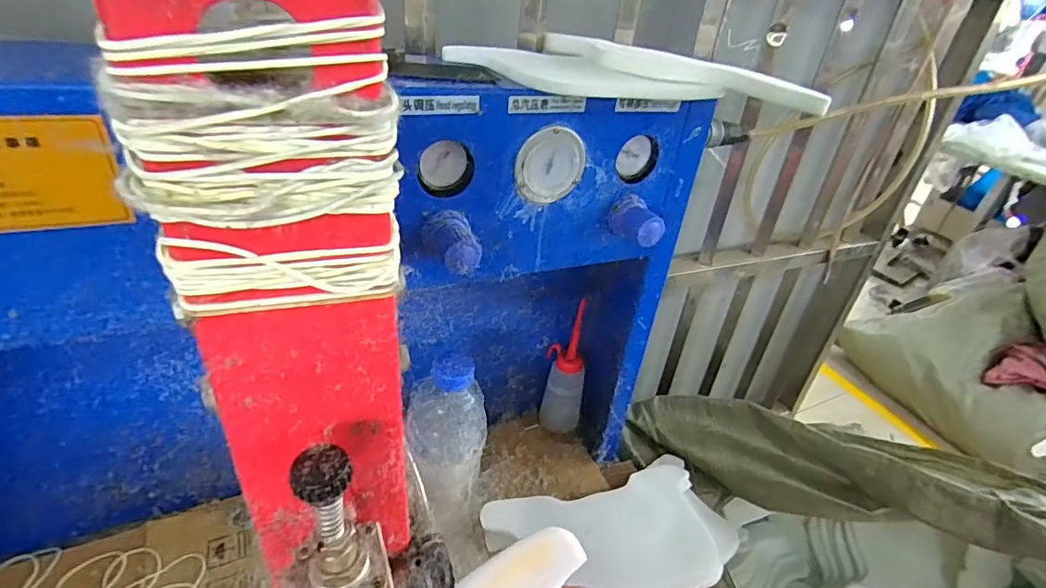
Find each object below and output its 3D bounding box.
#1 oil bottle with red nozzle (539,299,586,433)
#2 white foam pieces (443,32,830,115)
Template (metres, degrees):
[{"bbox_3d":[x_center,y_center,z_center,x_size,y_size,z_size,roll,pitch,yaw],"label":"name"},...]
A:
[{"bbox_3d":[0.058,0.101,0.656,0.055,0.175,0.045,6,33,-4],"label":"oil bottle with red nozzle"},{"bbox_3d":[0.079,-0.171,0.404,0.272,0.026,0.088,5,33,-4],"label":"white foam pieces"}]

